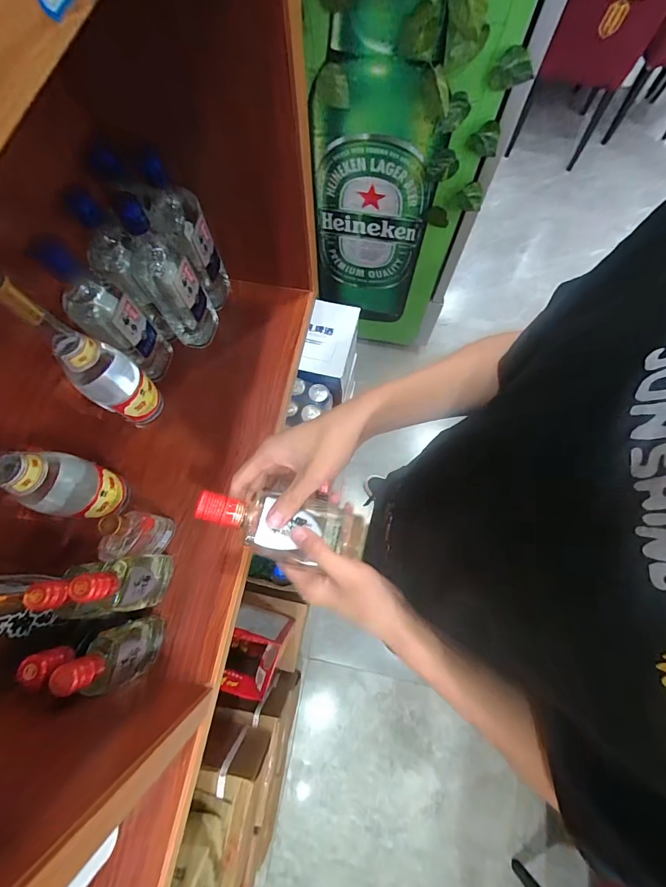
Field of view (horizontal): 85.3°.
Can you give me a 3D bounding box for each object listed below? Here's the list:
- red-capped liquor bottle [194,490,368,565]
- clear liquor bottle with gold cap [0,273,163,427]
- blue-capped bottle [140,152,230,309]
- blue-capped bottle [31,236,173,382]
[{"bbox_3d":[-0.047,0.079,0.343,0.155,0.031,0.057,11,73,-11],"label":"red-capped liquor bottle"},{"bbox_3d":[-0.302,-0.101,0.449,0.068,0.267,0.070,35,76,11],"label":"clear liquor bottle with gold cap"},{"bbox_3d":[-0.203,-0.292,0.538,0.050,0.232,0.084,26,75,9],"label":"blue-capped bottle"},{"bbox_3d":[-0.294,-0.163,0.498,0.078,0.224,0.074,0,73,1],"label":"blue-capped bottle"}]

